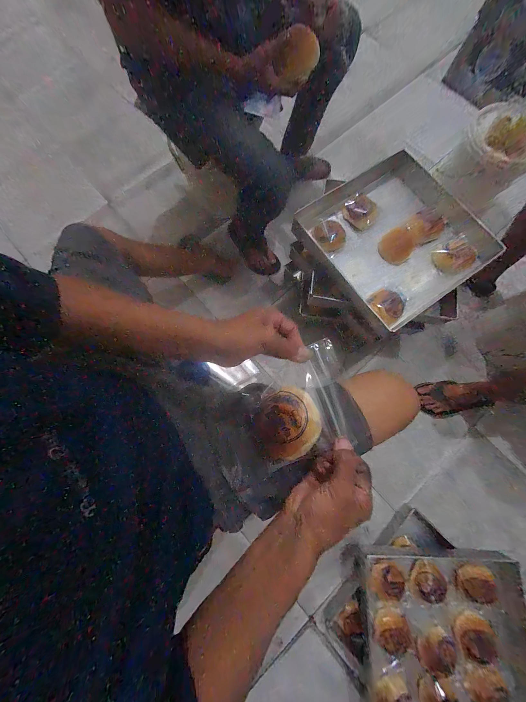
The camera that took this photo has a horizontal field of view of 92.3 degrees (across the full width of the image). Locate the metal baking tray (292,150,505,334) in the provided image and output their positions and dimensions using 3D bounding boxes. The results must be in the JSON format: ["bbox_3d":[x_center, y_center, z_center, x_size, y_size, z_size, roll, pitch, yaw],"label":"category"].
[{"bbox_3d":[0.353,-0.312,0.702,0.399,0.071,0.426,-35,79,-8],"label":"metal baking tray"}]

